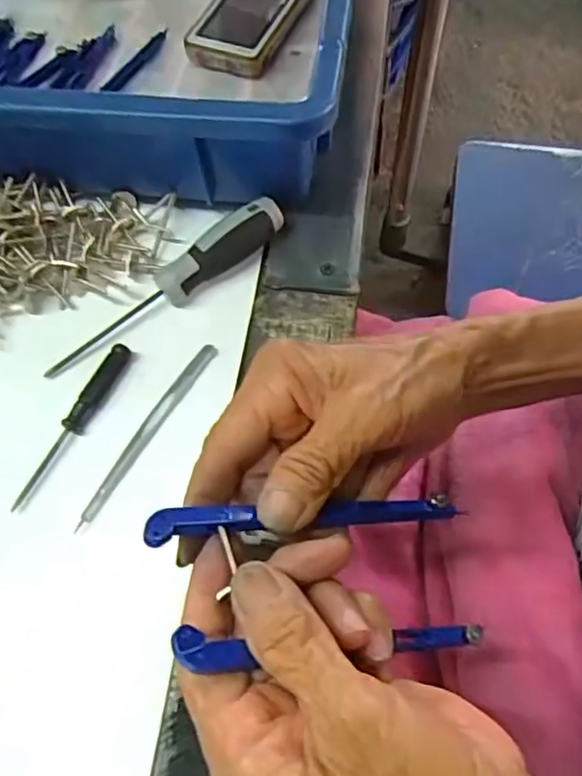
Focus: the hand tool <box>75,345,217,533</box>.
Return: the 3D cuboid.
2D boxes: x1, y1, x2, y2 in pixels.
[{"bbox_3d":[-0.069,0.020,0.294,0.008,0.006,0.106,28,68,16],"label":"hand tool"}]

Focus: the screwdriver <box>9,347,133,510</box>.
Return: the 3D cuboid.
[{"bbox_3d":[-0.105,0.017,0.296,0.012,0.008,0.091,23,67,14],"label":"screwdriver"}]

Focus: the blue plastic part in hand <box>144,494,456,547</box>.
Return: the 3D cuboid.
[{"bbox_3d":[0.007,0.047,0.222,0.118,0.006,0.012,2,61,-22],"label":"blue plastic part in hand"}]

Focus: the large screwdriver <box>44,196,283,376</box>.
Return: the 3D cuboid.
[{"bbox_3d":[-0.064,-0.054,0.320,0.144,0.024,0.018,-36,67,-14],"label":"large screwdriver"}]

